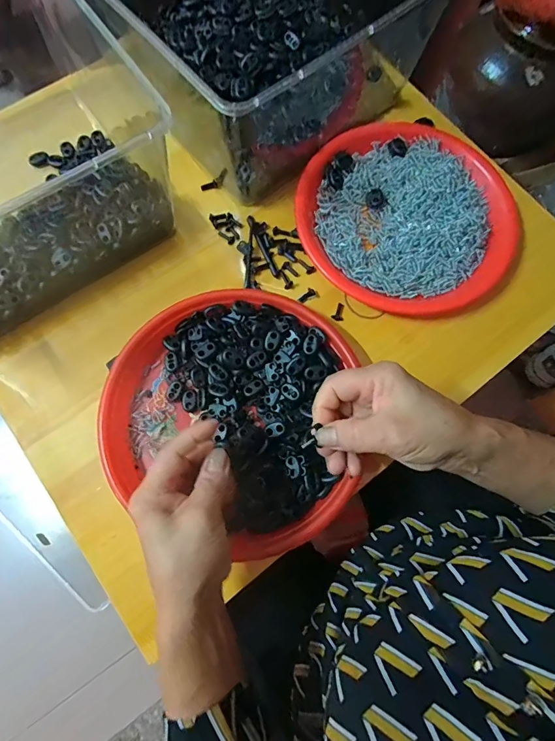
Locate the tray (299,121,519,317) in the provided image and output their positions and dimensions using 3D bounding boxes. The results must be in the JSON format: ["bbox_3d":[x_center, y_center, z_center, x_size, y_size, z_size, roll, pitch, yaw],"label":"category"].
[{"bbox_3d":[0.135,-0.166,0.427,0.225,0.028,0.214,0,74,-1],"label":"tray"}]

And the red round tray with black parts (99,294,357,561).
[{"bbox_3d":[-0.050,0.037,0.367,0.224,0.034,0.230,0,74,-1],"label":"red round tray with black parts"}]

